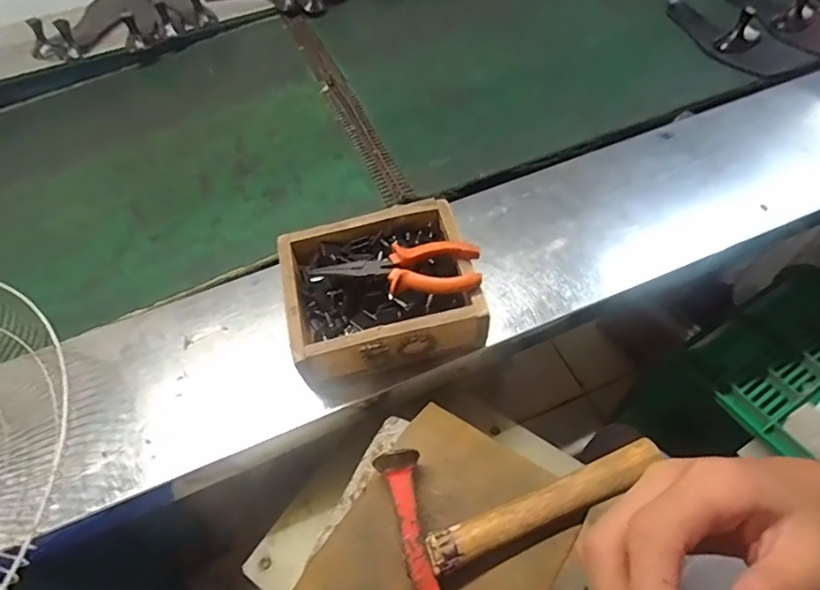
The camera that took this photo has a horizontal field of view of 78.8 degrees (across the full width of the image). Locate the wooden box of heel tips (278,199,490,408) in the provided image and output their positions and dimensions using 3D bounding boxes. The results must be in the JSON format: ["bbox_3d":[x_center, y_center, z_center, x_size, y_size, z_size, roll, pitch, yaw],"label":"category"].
[{"bbox_3d":[-0.028,0.003,0.507,0.180,0.087,0.165,-14,55,-5],"label":"wooden box of heel tips"}]

